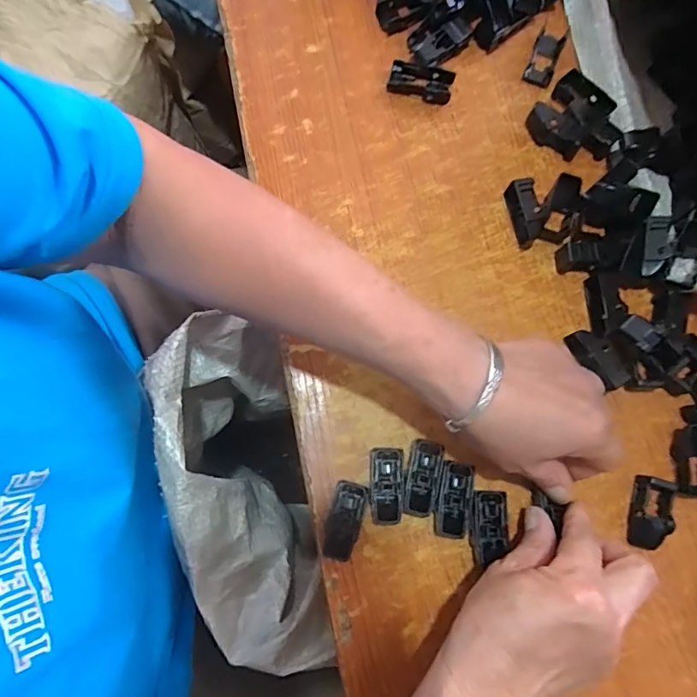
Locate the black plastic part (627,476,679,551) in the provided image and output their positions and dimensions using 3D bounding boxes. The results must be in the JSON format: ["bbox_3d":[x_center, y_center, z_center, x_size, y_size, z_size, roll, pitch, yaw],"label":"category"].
[{"bbox_3d":[0.213,0.116,0.340,0.024,0.018,0.048,14,78,1],"label":"black plastic part"}]

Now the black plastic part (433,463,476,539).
[{"bbox_3d":[0.072,0.104,0.331,0.022,0.013,0.049,13,78,1],"label":"black plastic part"}]

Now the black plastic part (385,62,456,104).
[{"bbox_3d":[0.061,-0.223,0.405,0.052,0.010,0.027,15,78,2],"label":"black plastic part"}]

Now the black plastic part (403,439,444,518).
[{"bbox_3d":[0.050,0.089,0.336,0.023,0.018,0.051,12,78,1],"label":"black plastic part"}]

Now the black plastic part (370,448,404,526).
[{"bbox_3d":[0.026,0.096,0.334,0.022,0.020,0.052,1,78,-1],"label":"black plastic part"}]

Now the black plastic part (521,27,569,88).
[{"bbox_3d":[0.169,-0.252,0.416,0.023,0.009,0.055,22,79,3],"label":"black plastic part"}]

